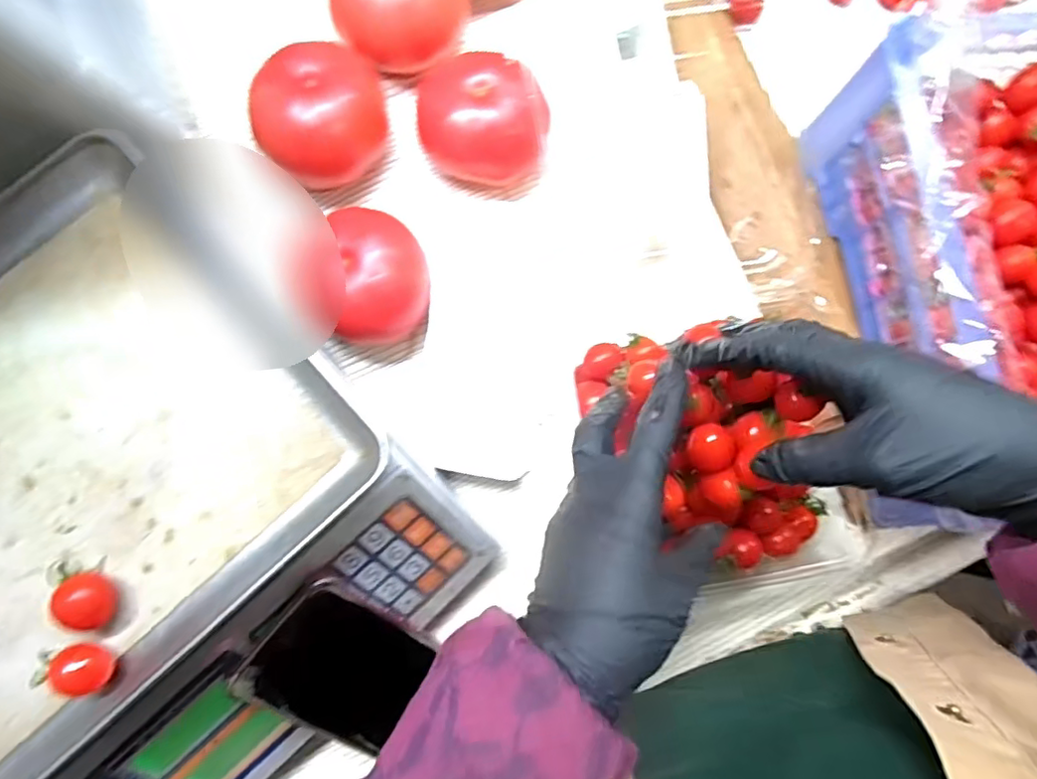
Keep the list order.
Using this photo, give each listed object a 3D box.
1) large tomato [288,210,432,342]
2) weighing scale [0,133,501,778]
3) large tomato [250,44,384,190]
[{"bbox_3d":[-0.097,-0.073,0.374,0.074,0.065,0.073,0,82,-2],"label":"large tomato"},{"bbox_3d":[-0.233,0.093,0.314,0.332,0.125,0.307,-44,86,-7],"label":"weighing scale"},{"bbox_3d":[-0.135,-0.184,0.405,0.088,0.062,0.086,-7,83,-3],"label":"large tomato"}]

